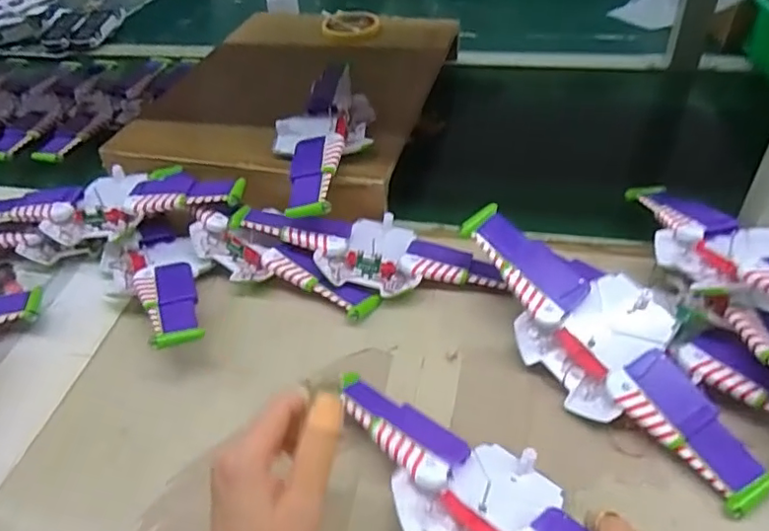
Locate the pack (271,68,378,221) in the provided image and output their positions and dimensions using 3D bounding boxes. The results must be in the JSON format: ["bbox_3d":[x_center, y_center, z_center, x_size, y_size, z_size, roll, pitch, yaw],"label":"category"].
[{"bbox_3d":[-0.066,-0.147,0.654,0.109,0.035,0.279,-2,42,4],"label":"pack"}]

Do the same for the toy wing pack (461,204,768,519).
[{"bbox_3d":[0.175,0.059,0.469,0.099,0.050,0.293,-27,60,-22],"label":"toy wing pack"}]

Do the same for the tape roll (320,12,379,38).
[{"bbox_3d":[-0.052,-0.386,0.928,0.089,0.016,0.089,-1,42,4],"label":"tape roll"}]

